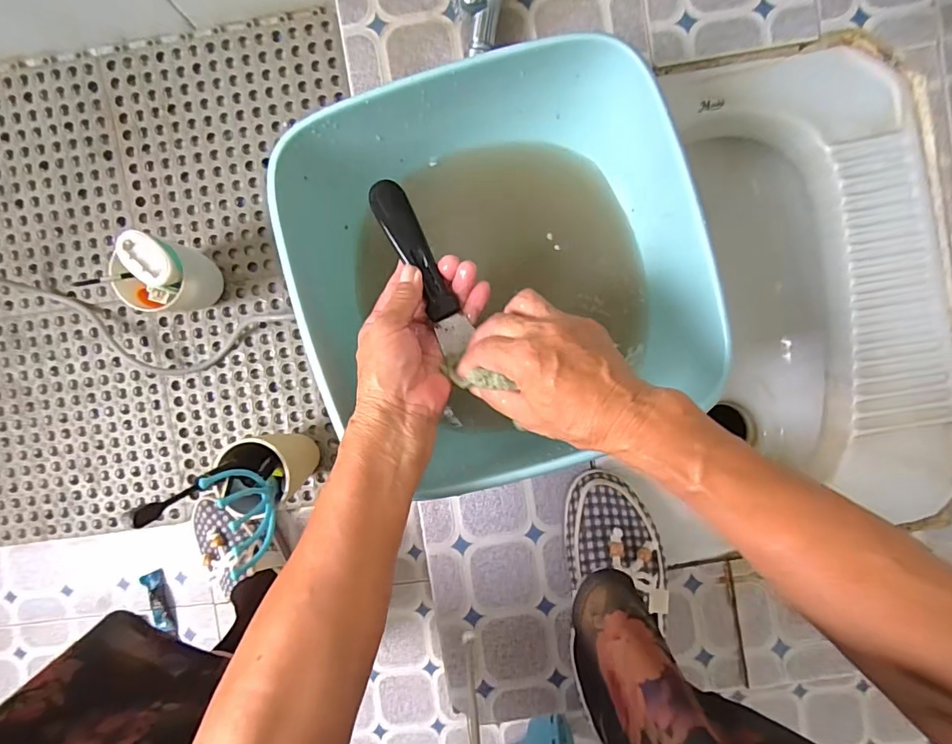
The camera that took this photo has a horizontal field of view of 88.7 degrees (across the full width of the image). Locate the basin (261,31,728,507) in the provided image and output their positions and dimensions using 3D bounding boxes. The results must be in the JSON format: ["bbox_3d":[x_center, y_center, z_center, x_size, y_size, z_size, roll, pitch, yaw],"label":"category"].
[{"bbox_3d":[0.017,-0.081,0.426,0.318,0.120,0.318,0,94,0],"label":"basin"}]

